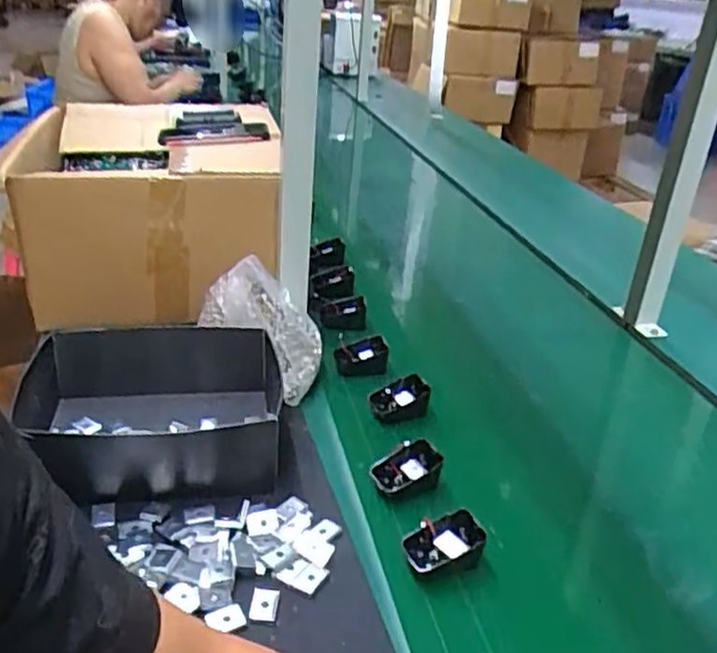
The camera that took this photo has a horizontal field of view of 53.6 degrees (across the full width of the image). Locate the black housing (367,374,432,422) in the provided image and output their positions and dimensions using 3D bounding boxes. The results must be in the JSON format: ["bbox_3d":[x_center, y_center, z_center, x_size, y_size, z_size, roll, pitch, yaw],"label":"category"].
[{"bbox_3d":[0.050,0.089,0.841,0.069,0.041,0.032,-16,31,-36],"label":"black housing"}]

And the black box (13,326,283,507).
[{"bbox_3d":[-0.208,0.083,0.728,0.244,0.079,0.208,0,25,-8],"label":"black box"}]

